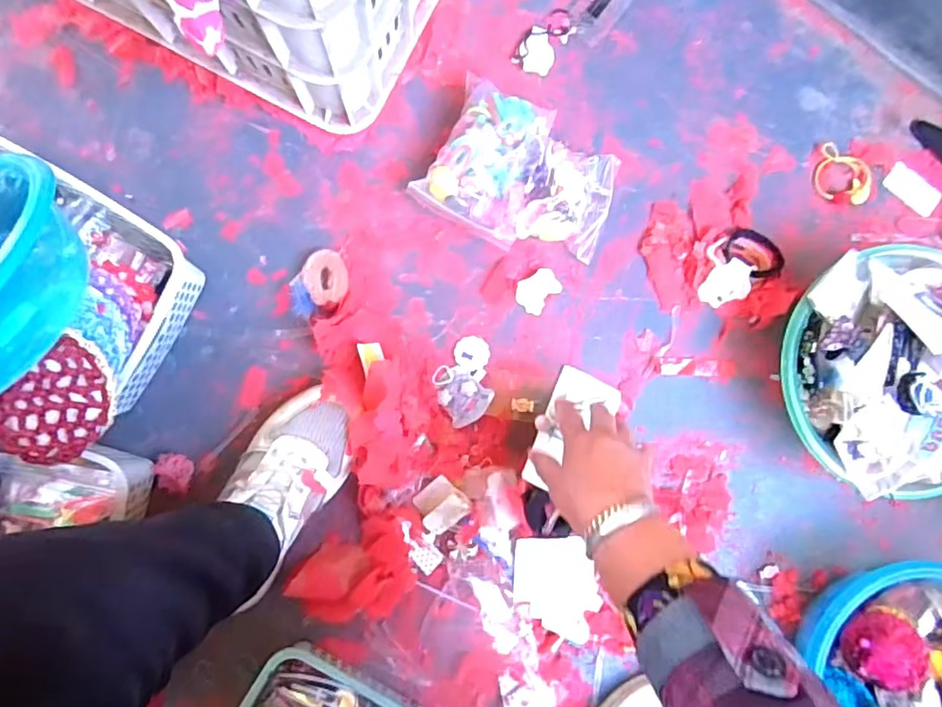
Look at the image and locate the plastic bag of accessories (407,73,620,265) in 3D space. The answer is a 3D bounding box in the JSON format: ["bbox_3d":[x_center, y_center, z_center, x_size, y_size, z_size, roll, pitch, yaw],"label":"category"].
[{"bbox_3d":[0.053,-0.176,0.568,0.179,0.054,0.144,29,87,-4],"label":"plastic bag of accessories"}]

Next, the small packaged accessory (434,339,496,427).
[{"bbox_3d":[-0.007,0.028,0.572,0.055,0.023,0.086,-2,89,-5],"label":"small packaged accessory"}]

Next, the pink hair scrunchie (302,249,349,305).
[{"bbox_3d":[-0.143,-0.075,0.567,0.043,0.014,0.053,-9,89,-5],"label":"pink hair scrunchie"}]

